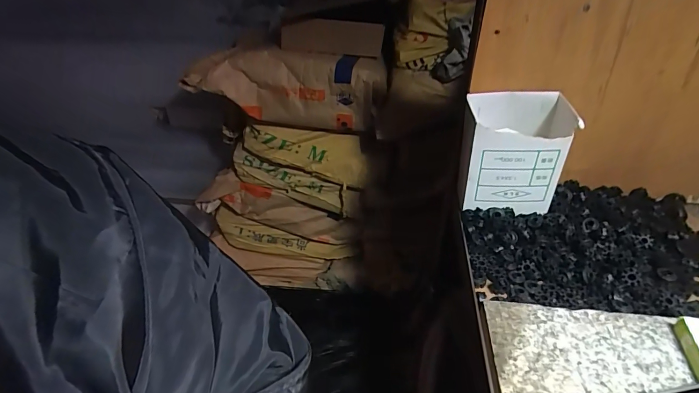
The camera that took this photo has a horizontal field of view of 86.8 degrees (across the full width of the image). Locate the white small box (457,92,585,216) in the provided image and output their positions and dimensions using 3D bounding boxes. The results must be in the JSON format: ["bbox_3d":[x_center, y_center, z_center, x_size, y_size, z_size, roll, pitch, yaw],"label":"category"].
[{"bbox_3d":[0.218,-0.057,0.502,0.123,0.143,0.087,2,35,4],"label":"white small box"}]

